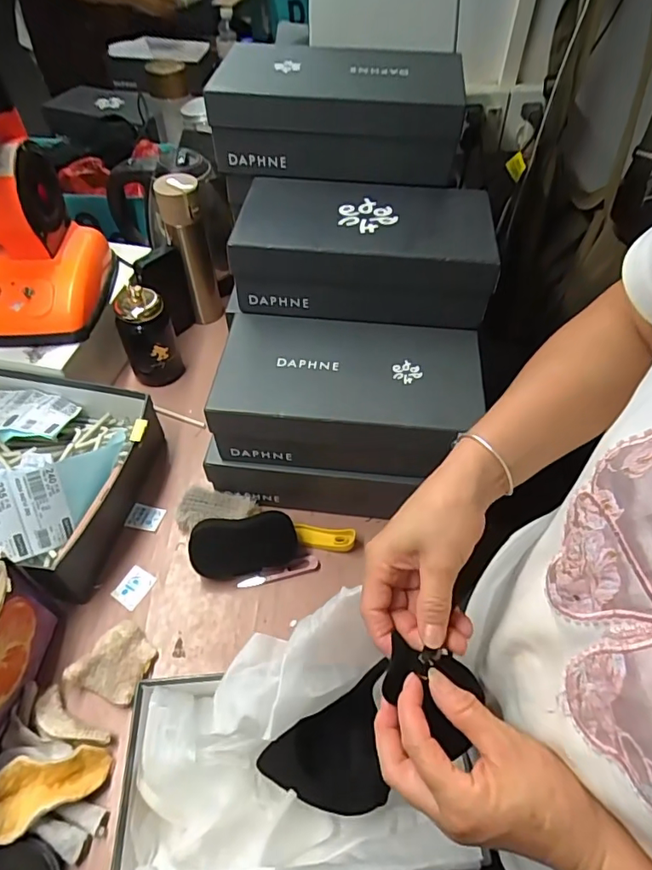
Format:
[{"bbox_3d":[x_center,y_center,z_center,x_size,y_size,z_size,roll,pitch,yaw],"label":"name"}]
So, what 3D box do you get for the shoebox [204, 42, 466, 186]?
[{"bbox_3d":[0.018,-0.418,0.660,0.304,0.111,0.161,5,52,3],"label":"shoebox"}]

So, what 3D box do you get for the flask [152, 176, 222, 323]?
[{"bbox_3d":[-0.218,-0.293,0.841,0.066,0.234,0.057,-13,54,-11],"label":"flask"}]

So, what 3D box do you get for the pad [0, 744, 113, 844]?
[{"bbox_3d":[-0.257,0.324,0.482,0.104,0.013,0.056,-8,50,-34],"label":"pad"}]

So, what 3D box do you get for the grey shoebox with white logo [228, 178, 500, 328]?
[{"bbox_3d":[0.047,-0.232,0.640,0.293,0.098,0.156,5,52,3],"label":"grey shoebox with white logo"}]

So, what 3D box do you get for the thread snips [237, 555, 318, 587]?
[{"bbox_3d":[-0.059,0.168,0.638,0.099,0.012,0.017,-12,54,-10],"label":"thread snips"}]

